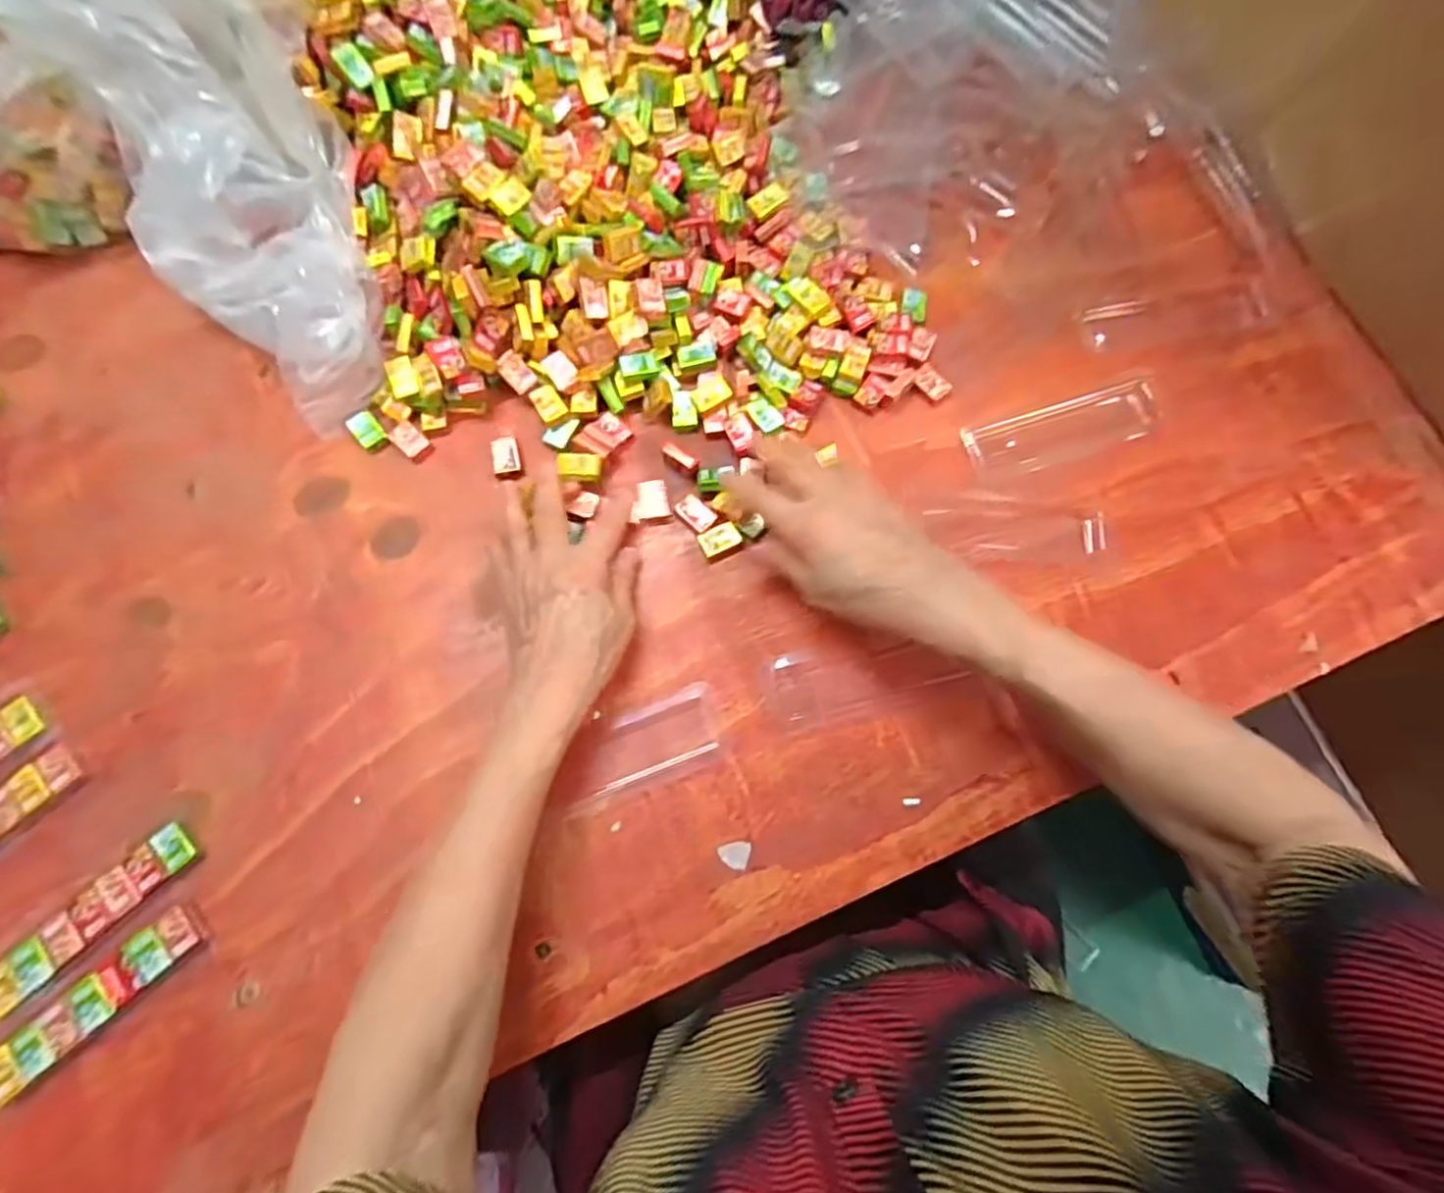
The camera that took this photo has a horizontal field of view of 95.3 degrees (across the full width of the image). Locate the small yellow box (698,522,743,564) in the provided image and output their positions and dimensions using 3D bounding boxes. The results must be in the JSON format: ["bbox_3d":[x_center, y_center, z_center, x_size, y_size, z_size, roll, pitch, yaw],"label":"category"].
[{"bbox_3d":[-0.001,-0.036,0.420,0.025,0.009,0.019,-26,78,-7],"label":"small yellow box"}]

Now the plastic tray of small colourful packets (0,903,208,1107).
[{"bbox_3d":[-0.332,0.214,0.348,0.118,0.013,0.025,-41,80,-10],"label":"plastic tray of small colourful packets"}]

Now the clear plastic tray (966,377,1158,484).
[{"bbox_3d":[0.229,-0.111,0.439,0.130,0.009,0.041,-16,77,-5],"label":"clear plastic tray"}]

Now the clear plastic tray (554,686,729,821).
[{"bbox_3d":[-0.052,0.090,0.390,0.101,0.005,0.047,-20,77,-5],"label":"clear plastic tray"}]

